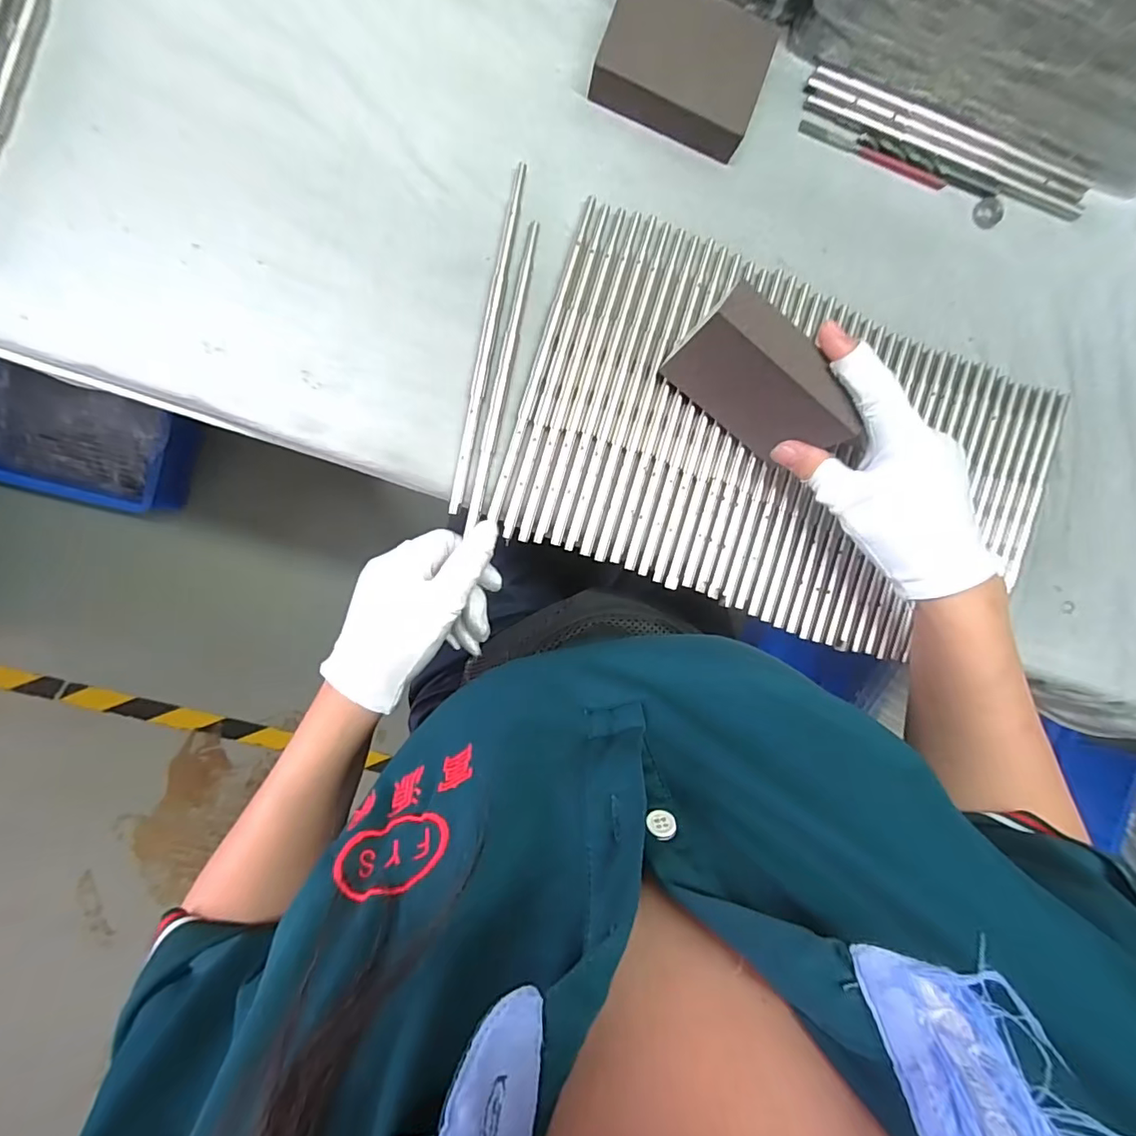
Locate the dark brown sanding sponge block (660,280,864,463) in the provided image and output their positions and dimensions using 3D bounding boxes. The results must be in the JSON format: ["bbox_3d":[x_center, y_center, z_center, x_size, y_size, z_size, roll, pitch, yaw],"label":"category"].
[{"bbox_3d":[0.108,-0.103,0.295,0.094,0.075,0.028,38,87,-8],"label":"dark brown sanding sponge block"}]

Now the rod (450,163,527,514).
[{"bbox_3d":[-0.049,-0.138,0.314,0.009,0.005,0.209,11,91,-9],"label":"rod"}]

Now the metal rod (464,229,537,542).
[{"bbox_3d":[-0.040,-0.116,0.318,0.009,0.004,0.184,12,90,-9],"label":"metal rod"}]

